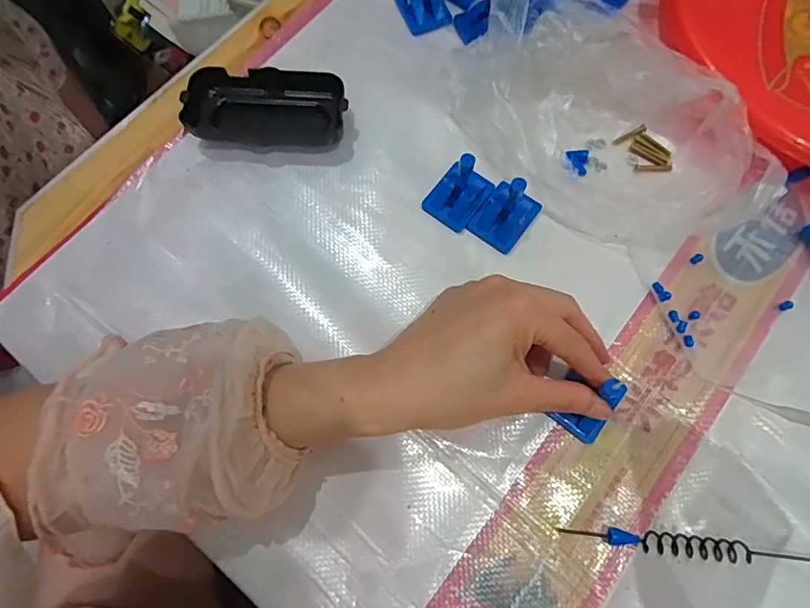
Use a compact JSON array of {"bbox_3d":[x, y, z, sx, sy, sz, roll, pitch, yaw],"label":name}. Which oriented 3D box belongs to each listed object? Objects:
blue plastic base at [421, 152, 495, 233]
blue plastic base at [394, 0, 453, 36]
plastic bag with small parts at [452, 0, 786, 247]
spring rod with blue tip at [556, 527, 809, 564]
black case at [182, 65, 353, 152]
[{"bbox_3d":[0.036,-0.079,0.332,0.034,0.046,0.040,35,77,11],"label":"blue plastic base"},{"bbox_3d":[0.013,-0.236,0.390,0.033,0.016,0.042,-26,74,-7],"label":"blue plastic base"},{"bbox_3d":[0.136,-0.125,0.322,0.131,0.086,0.202,-37,76,-10],"label":"plastic bag with small parts"},{"bbox_3d":[0.180,0.138,0.281,0.179,0.010,0.012,6,73,3],"label":"spring rod with blue tip"},{"bbox_3d":[-0.098,-0.140,0.360,0.108,0.026,0.048,4,73,2],"label":"black case"}]

